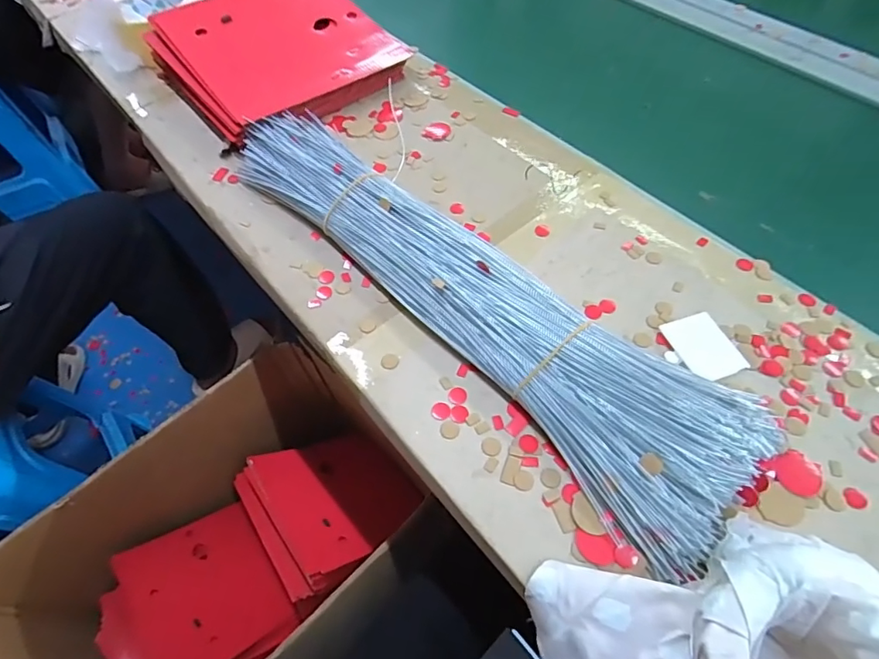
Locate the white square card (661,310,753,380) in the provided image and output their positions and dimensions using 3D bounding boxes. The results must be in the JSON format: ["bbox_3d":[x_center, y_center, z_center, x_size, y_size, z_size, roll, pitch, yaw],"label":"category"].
[{"bbox_3d":[0.209,0.013,0.407,0.044,0.004,0.056,-18,57,-8],"label":"white square card"}]

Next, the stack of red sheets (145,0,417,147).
[{"bbox_3d":[-0.191,-0.332,0.615,0.241,0.070,0.219,-38,62,-19],"label":"stack of red sheets"}]

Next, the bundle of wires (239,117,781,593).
[{"bbox_3d":[0.009,-0.048,0.436,0.120,0.043,0.533,-37,62,-19],"label":"bundle of wires"}]

